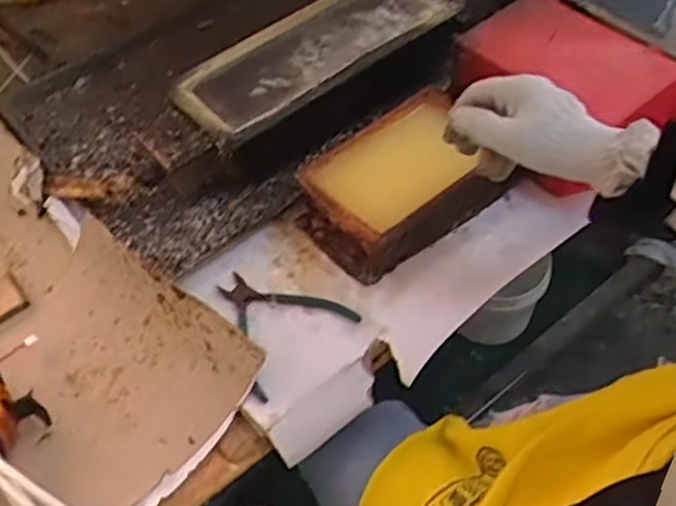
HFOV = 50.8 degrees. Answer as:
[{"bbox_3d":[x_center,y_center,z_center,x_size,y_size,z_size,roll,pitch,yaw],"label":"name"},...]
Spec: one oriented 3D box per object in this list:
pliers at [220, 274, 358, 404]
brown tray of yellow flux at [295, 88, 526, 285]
[{"bbox_3d":[-0.069,0.065,0.722,0.130,0.007,0.133,-38,60,-21],"label":"pliers"},{"bbox_3d":[0.071,-0.084,0.781,0.226,0.074,0.146,-35,59,-20],"label":"brown tray of yellow flux"}]

